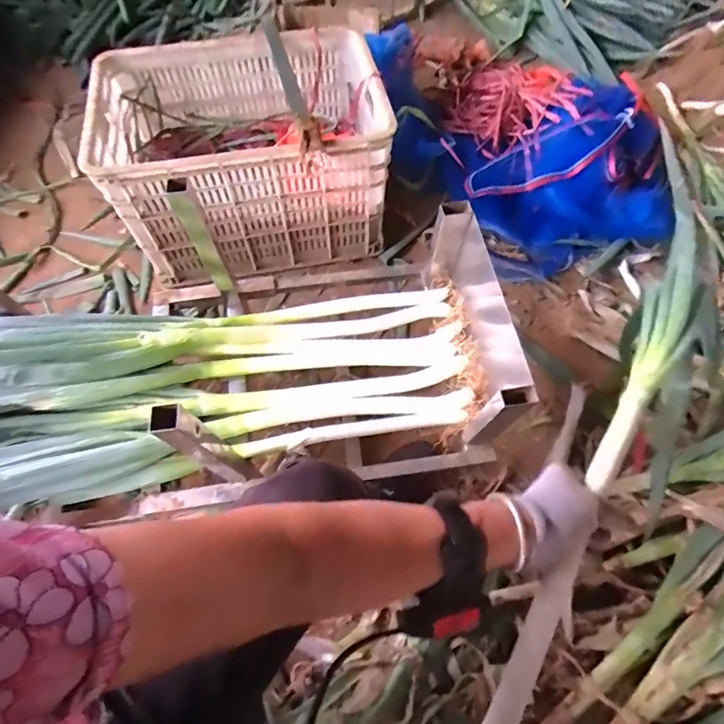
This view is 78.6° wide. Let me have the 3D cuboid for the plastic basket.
[{"bbox_3d":[-0.223,-0.405,0.912,0.523,0.308,0.409,-12,64,-8],"label":"plastic basket"}]

